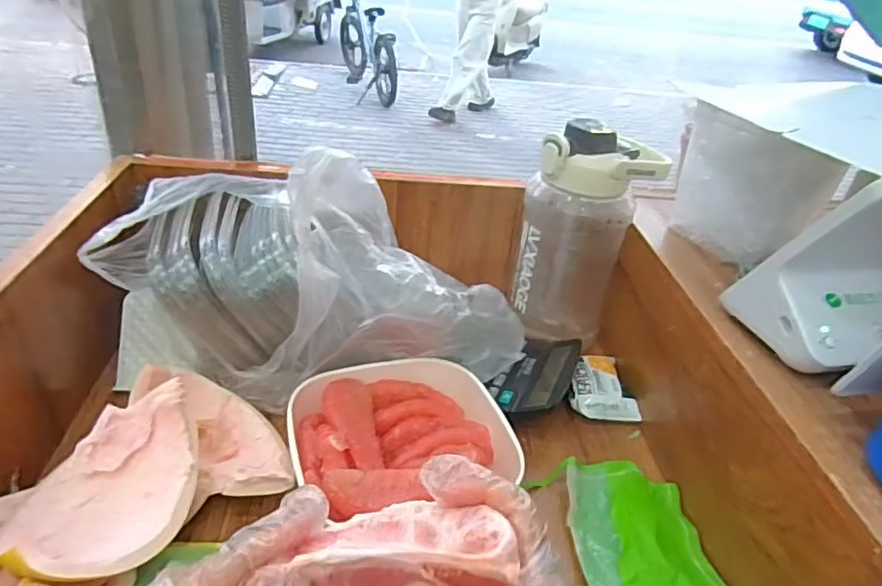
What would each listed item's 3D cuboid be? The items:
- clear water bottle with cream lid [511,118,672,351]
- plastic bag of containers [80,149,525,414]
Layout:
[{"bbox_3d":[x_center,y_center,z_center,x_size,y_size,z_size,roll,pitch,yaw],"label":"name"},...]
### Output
[{"bbox_3d":[0.137,-0.060,0.600,0.108,0.197,0.091,25,36,26],"label":"clear water bottle with cream lid"},{"bbox_3d":[-0.102,-0.020,0.521,0.370,0.190,0.157,5,32,-4],"label":"plastic bag of containers"}]

